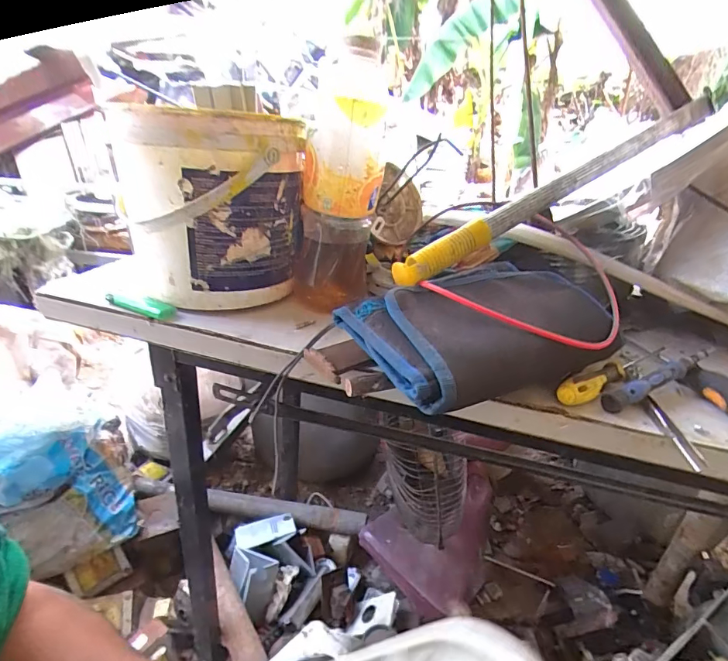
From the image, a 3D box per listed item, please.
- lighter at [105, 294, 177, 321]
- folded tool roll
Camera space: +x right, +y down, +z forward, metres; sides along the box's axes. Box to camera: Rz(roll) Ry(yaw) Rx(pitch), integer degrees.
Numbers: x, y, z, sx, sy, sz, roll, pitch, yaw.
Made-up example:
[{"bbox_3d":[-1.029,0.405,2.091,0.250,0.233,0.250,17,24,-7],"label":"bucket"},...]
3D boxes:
[{"bbox_3d":[-0.234,-0.027,0.456,0.083,0.011,0.021,12,27,16],"label":"lighter"},{"bbox_3d":[0.111,-0.002,0.394,0.238,0.064,0.142,-11,29,-28],"label":"folded tool roll"}]

